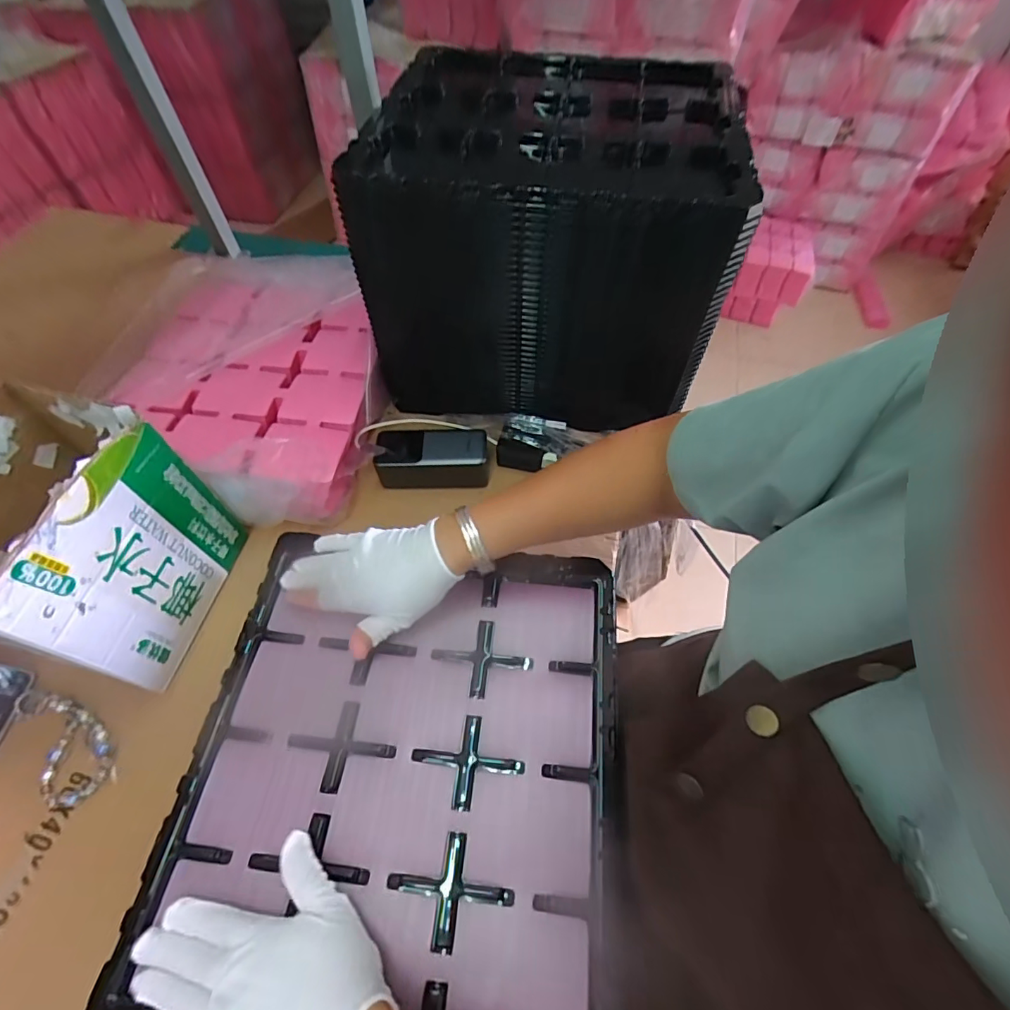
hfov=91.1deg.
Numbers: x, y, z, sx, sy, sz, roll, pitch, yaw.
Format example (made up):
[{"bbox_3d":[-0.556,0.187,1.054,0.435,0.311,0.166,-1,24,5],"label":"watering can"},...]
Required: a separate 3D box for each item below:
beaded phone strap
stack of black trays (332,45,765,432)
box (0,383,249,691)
[{"bbox_3d":[-0.400,0.210,0.449,0.057,0.009,0.126,-35,63,-21],"label":"beaded phone strap"},{"bbox_3d":[0.059,-0.341,0.618,0.368,0.269,0.377,8,57,6],"label":"stack of black trays"},{"bbox_3d":[-0.377,0.033,0.443,0.144,0.190,0.182,10,57,7],"label":"box"}]

